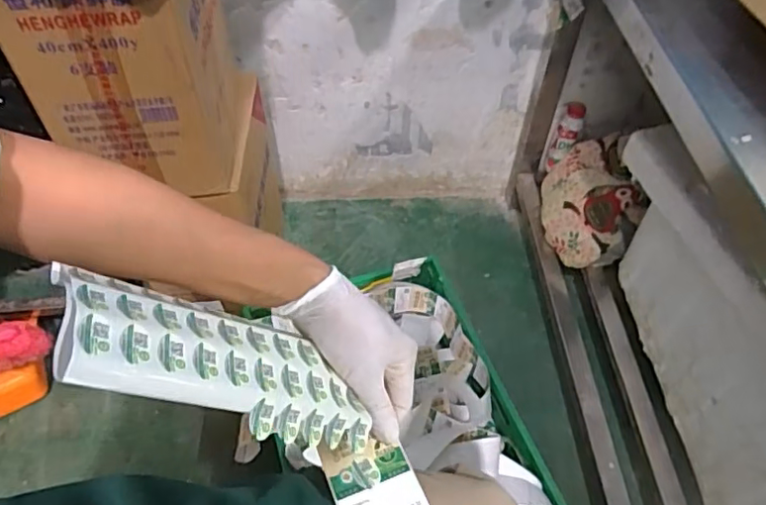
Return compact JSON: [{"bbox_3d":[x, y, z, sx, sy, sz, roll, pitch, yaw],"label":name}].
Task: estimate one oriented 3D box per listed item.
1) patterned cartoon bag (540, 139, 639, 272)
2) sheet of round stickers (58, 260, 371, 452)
[{"bbox_3d":[0.458,-0.116,1.290,0.188,0.147,0.269,12,51,9],"label":"patterned cartoon bag"},{"bbox_3d":[-0.087,0.069,0.349,0.017,0.209,0.072,-35,46,26],"label":"sheet of round stickers"}]

